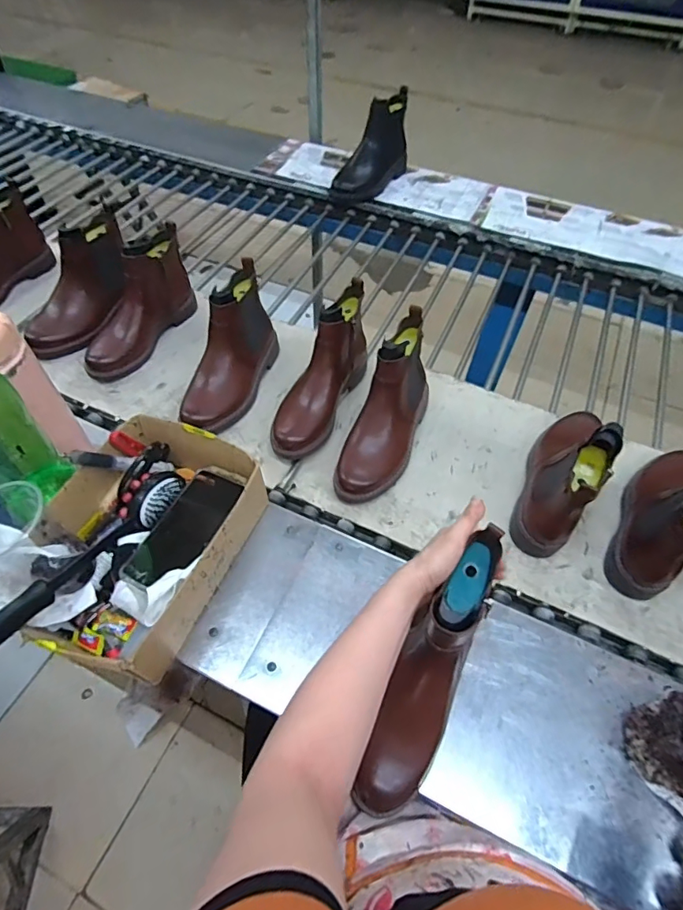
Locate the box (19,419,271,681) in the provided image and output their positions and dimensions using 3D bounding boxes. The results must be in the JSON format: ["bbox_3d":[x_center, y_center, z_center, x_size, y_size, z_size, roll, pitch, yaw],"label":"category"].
[{"bbox_3d":[-0.242,0.106,0.602,0.205,0.111,0.284,20,56,14],"label":"box"}]

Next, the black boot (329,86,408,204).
[{"bbox_3d":[0.074,-0.730,1.163,0.083,0.160,0.233,31,59,21],"label":"black boot"}]

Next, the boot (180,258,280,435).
[{"bbox_3d":[-0.184,-0.170,0.799,0.087,0.155,0.250,13,55,10],"label":"boot"}]

